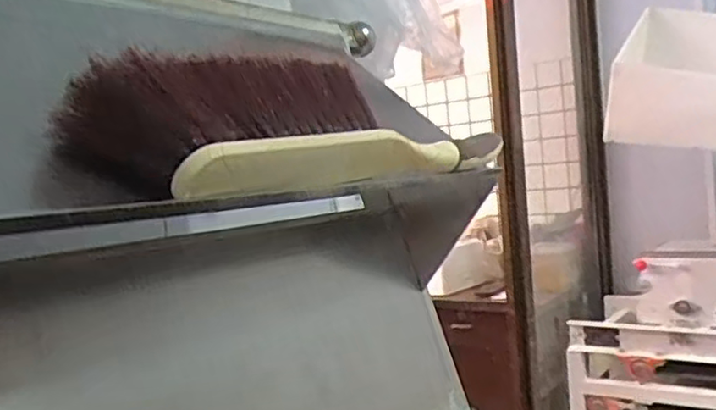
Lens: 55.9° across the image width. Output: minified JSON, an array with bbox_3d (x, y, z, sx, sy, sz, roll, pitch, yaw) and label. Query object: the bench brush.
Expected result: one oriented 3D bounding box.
[{"bbox_3d":[-0.016,-0.053,0.417,0.048,0.079,0.328,-3,3,35],"label":"bench brush"}]

